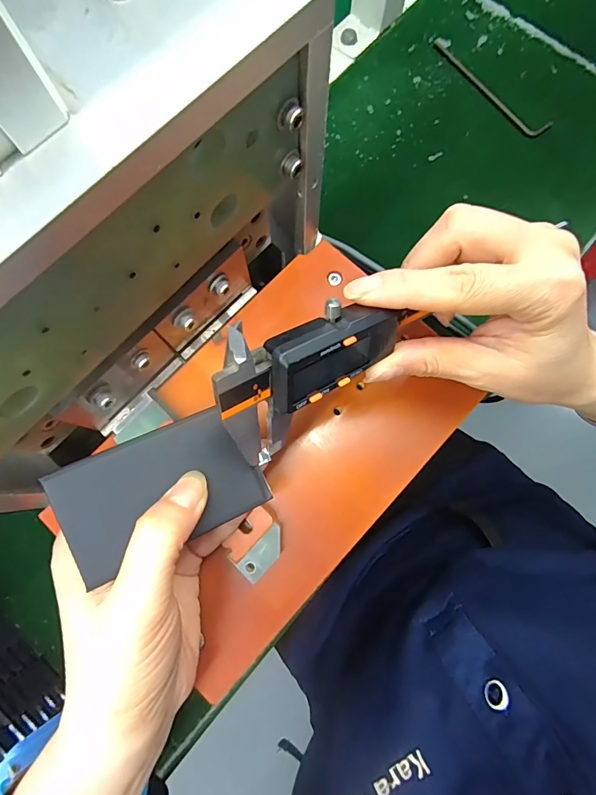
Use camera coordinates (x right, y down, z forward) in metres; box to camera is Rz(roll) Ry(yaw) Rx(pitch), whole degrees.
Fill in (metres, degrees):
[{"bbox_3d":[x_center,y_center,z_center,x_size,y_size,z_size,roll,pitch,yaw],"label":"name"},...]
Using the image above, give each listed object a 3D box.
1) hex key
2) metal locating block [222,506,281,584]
[{"bbox_3d":[0.194,-0.317,0.408,0.026,0.005,0.149,-36,81,-6],"label":"hex key"},{"bbox_3d":[-0.021,0.076,0.210,0.029,0.008,0.026,-41,82,-6],"label":"metal locating block"}]

